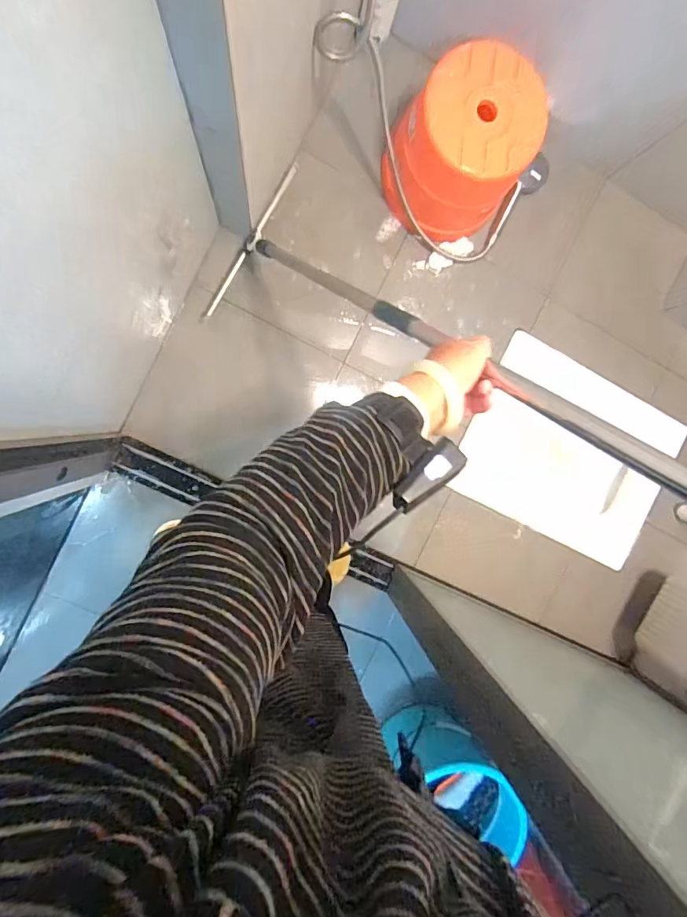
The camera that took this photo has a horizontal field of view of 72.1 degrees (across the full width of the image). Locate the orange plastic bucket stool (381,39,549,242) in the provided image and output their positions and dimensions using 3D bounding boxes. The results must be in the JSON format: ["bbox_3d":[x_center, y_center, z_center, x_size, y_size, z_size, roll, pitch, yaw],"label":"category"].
[{"bbox_3d":[0.255,-0.661,1.037,0.270,0.284,0.250,0,93,-7],"label":"orange plastic bucket stool"}]

